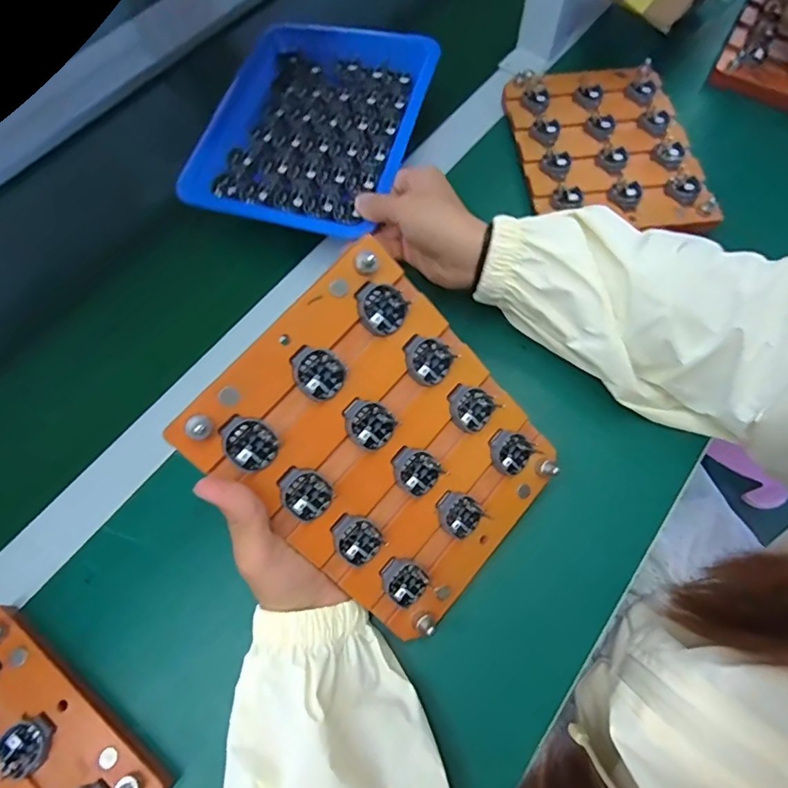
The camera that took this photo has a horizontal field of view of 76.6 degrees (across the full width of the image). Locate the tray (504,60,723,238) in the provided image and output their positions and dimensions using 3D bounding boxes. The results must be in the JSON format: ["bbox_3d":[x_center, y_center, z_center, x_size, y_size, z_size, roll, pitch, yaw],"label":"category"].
[{"bbox_3d":[0.187,-0.227,0.449,0.147,0.014,0.191,-4,66,-1],"label":"tray"}]

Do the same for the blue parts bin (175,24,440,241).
[{"bbox_3d":[-0.071,-0.236,0.433,0.176,0.034,0.217,18,67,8],"label":"blue parts bin"}]

